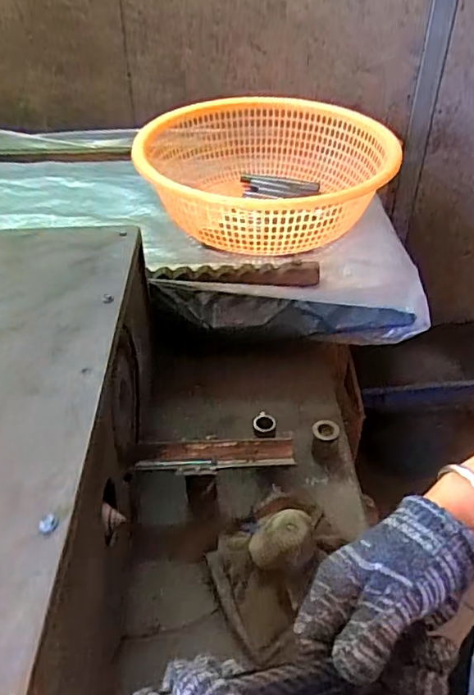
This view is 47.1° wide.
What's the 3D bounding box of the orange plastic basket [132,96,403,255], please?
[{"bbox_3d":[0.038,-0.280,0.897,0.402,0.144,0.396,7,40,9],"label":"orange plastic basket"}]

